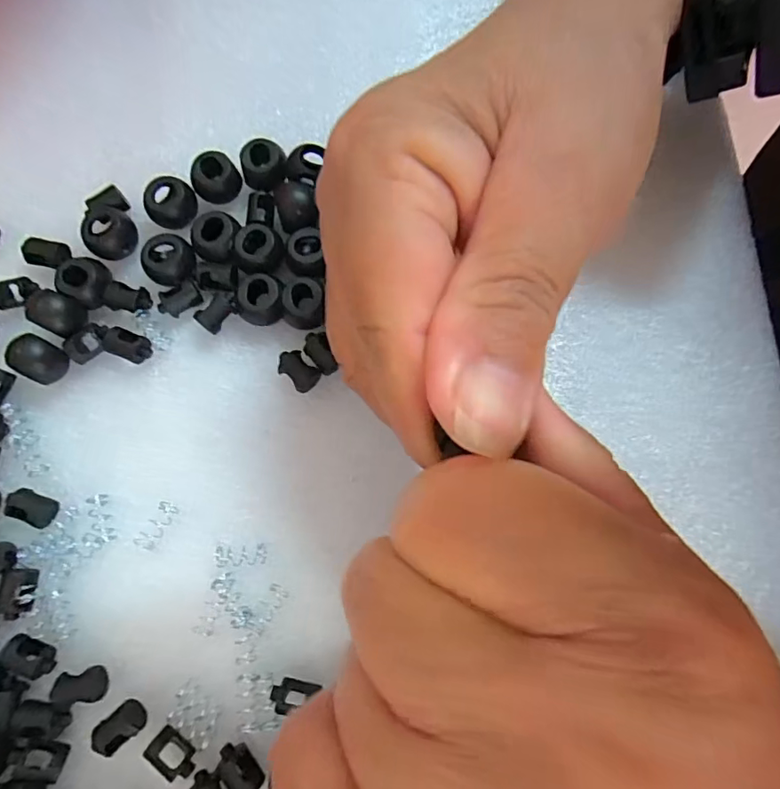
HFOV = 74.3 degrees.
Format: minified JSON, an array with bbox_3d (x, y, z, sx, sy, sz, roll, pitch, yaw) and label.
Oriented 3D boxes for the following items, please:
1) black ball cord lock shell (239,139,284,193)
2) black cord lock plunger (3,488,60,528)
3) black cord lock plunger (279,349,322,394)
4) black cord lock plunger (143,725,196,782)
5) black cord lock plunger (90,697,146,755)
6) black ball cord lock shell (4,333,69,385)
[{"bbox_3d":[-0.046,-0.084,0.189,0.015,0.010,0.016,0,78,0],"label":"black ball cord lock shell"},{"bbox_3d":[-0.117,0.037,0.167,0.015,0.004,0.010,19,79,4],"label":"black cord lock plunger"},{"bbox_3d":[-0.032,-0.008,0.179,0.010,0.008,0.015,-43,81,-10],"label":"black cord lock plunger"},{"bbox_3d":[-0.064,0.106,0.152,0.015,0.005,0.008,36,81,7],"label":"black cord lock plunger"},{"bbox_3d":[-0.081,0.100,0.154,0.015,0.007,0.009,-41,81,-8],"label":"black cord lock plunger"},{"bbox_3d":[-0.118,-0.012,0.172,0.015,0.013,0.013,33,80,6],"label":"black ball cord lock shell"}]

